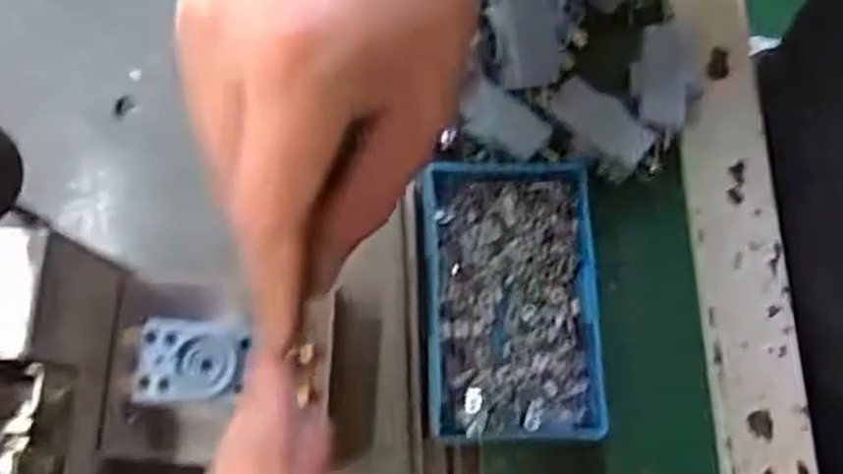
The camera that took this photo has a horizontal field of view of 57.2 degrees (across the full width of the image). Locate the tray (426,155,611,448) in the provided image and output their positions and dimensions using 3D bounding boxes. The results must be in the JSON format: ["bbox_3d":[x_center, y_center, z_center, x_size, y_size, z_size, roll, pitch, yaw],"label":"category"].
[{"bbox_3d":[0.038,0.026,0.328,0.070,0.020,0.115,-2,75,0],"label":"tray"}]

